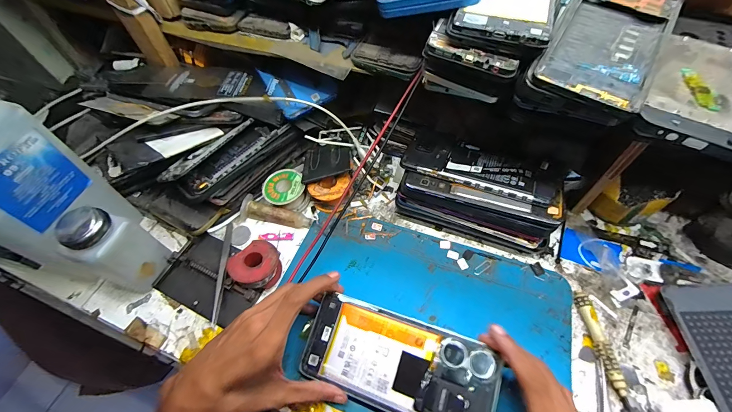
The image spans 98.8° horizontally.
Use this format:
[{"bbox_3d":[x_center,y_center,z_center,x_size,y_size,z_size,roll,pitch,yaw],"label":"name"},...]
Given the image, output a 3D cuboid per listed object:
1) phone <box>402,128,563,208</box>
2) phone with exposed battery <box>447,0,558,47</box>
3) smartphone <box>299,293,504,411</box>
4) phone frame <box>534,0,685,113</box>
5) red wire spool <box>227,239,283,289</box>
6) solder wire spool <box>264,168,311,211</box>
[{"bbox_3d":[0.123,-0.045,0.338,0.158,0.008,0.069,23,61,17],"label":"phone"},{"bbox_3d":[0.123,-0.180,0.268,0.072,0.016,0.147,18,60,14],"label":"phone with exposed battery"},{"bbox_3d":[0.027,0.138,0.276,0.165,0.004,0.076,14,74,17],"label":"smartphone"},{"bbox_3d":[0.193,-0.135,0.244,0.072,0.008,0.154,30,70,16],"label":"phone frame"},{"bbox_3d":[-0.120,0.067,0.347,0.043,0.029,0.051,37,66,24],"label":"red wire spool"},{"bbox_3d":[-0.104,-0.020,0.403,0.049,0.028,0.051,-1,57,2],"label":"solder wire spool"}]

